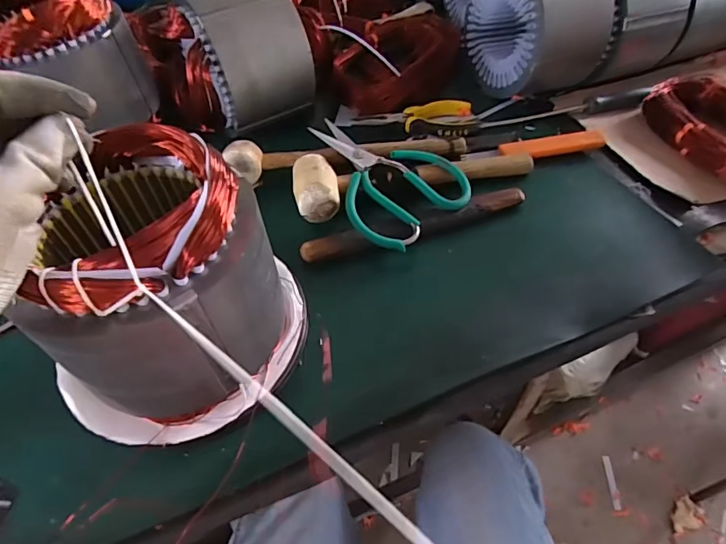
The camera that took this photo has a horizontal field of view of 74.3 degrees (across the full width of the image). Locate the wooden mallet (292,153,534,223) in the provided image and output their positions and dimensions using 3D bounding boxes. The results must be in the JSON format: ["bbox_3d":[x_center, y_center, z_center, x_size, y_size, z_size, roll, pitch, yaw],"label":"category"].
[{"bbox_3d":[0.055,-0.106,0.508,0.258,0.050,0.077,-13,52,-8],"label":"wooden mallet"}]

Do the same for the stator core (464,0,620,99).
[{"bbox_3d":[0.219,-0.314,0.608,0.125,0.131,0.138,-21,53,-14],"label":"stator core"}]

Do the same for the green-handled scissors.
[{"bbox_3d":[0.014,-0.100,0.494,0.126,0.034,0.173,-37,58,-24],"label":"green-handled scissors"}]

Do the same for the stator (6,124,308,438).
[{"bbox_3d":[-0.136,0.019,0.326,0.139,0.166,0.149,-1,51,2],"label":"stator"}]

